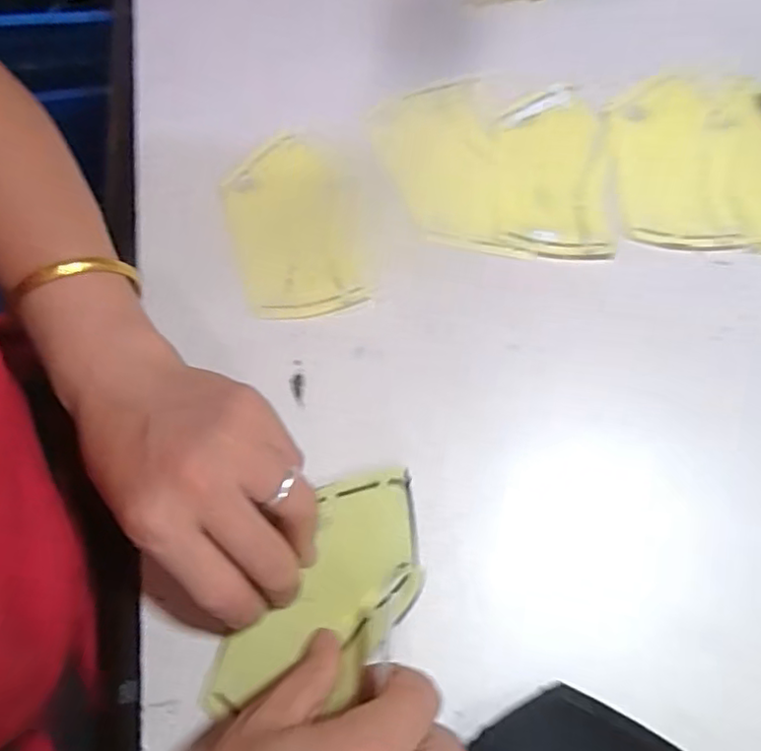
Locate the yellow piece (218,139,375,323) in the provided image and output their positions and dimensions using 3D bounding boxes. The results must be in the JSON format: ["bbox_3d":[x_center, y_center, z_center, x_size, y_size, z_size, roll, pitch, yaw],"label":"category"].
[{"bbox_3d":[-0.053,-0.094,0.382,0.079,0.004,0.128,-11,68,-6],"label":"yellow piece"}]

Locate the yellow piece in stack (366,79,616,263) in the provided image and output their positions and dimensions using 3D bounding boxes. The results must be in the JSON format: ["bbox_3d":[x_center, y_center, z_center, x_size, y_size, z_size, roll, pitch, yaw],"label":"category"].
[{"bbox_3d":[0.072,-0.138,0.404,0.149,0.005,0.132,3,67,0],"label":"yellow piece in stack"}]

